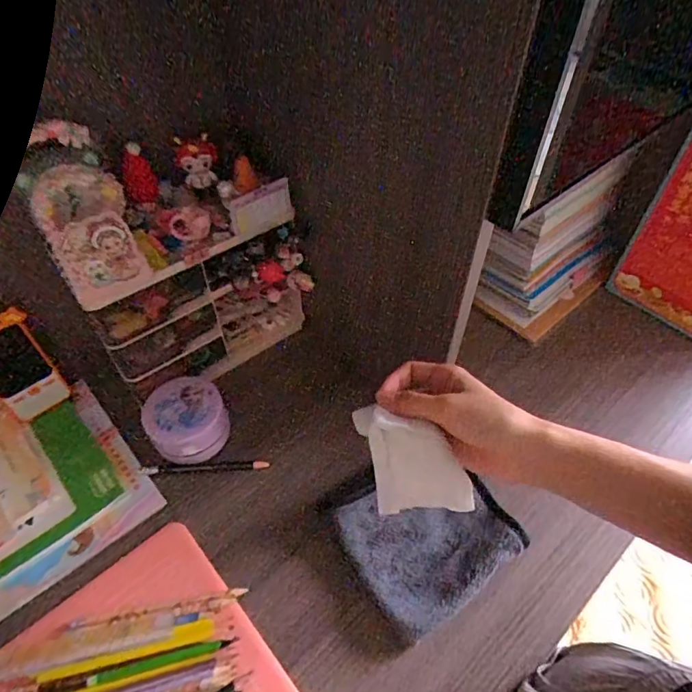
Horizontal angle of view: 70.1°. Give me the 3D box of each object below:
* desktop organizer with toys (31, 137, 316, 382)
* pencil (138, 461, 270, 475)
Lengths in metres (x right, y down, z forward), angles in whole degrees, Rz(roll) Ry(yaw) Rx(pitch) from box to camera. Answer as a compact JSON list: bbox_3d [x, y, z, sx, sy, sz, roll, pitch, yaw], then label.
[{"bbox_3d":[-0.169,-0.085,0.548,0.232,0.245,0.113,-27,55,-21],"label":"desktop organizer with toys"},{"bbox_3d":[-0.156,0.132,0.542,0.140,0.009,0.011,-1,50,-1],"label":"pencil"}]

